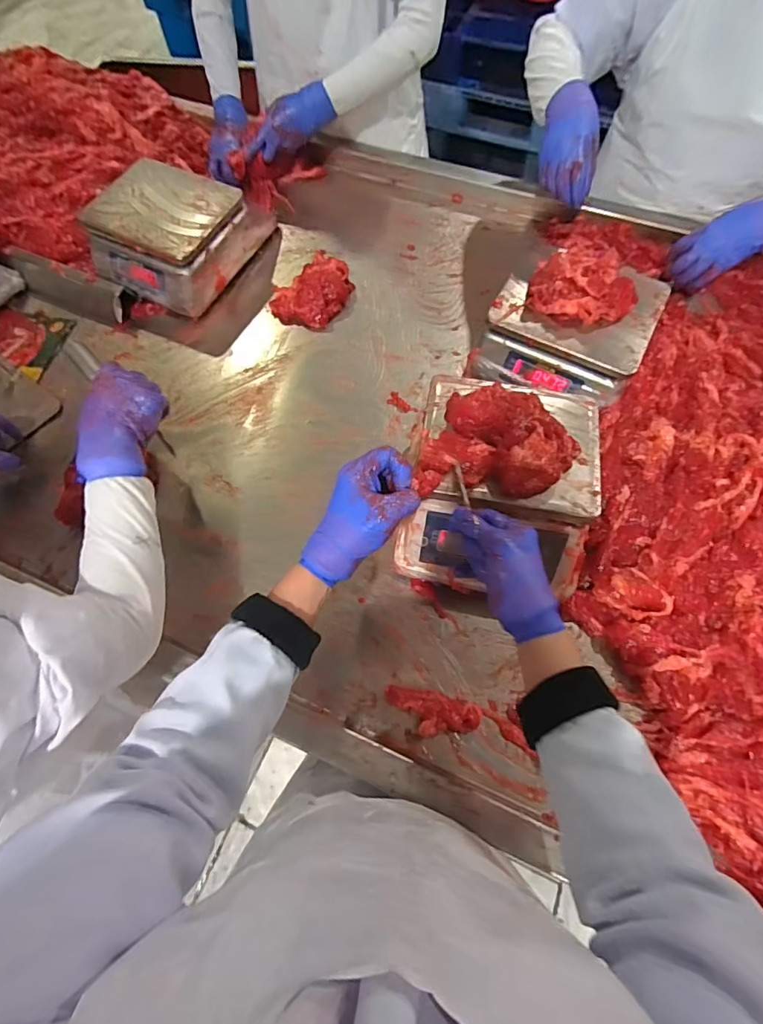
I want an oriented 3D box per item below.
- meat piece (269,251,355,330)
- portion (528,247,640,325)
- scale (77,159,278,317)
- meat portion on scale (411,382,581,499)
[{"bbox_3d":[-0.124,-0.398,0.848,0.118,0.046,0.147,29,71,13],"label":"meat piece"},{"bbox_3d":[0.286,-0.327,0.678,0.138,0.051,0.096,2,67,2],"label":"portion"},{"bbox_3d":[-0.373,-0.506,0.847,0.229,0.097,0.227,22,69,10],"label":"scale"},{"bbox_3d":[0.134,-0.087,0.535,0.166,0.040,0.136,4,67,3],"label":"meat portion on scale"}]

